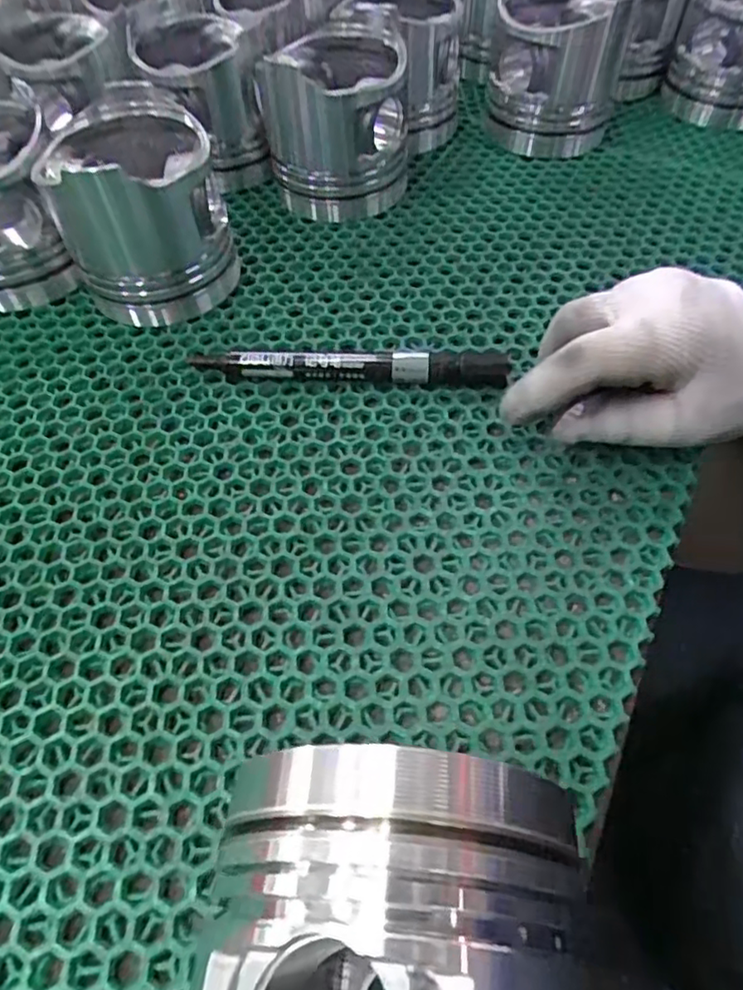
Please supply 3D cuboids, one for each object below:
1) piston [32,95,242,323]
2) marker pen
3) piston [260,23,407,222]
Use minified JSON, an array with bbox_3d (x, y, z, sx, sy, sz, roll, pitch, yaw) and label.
[{"bbox_3d":[-0.128,-0.162,0.335,0.085,0.087,0.088,-20,58,-12],"label":"piston"},{"bbox_3d":[-0.010,-0.066,0.309,0.163,0.018,0.016,1,56,2],"label":"marker pen"},{"bbox_3d":[-0.022,-0.249,0.397,0.085,0.088,0.098,-2,56,0],"label":"piston"}]

